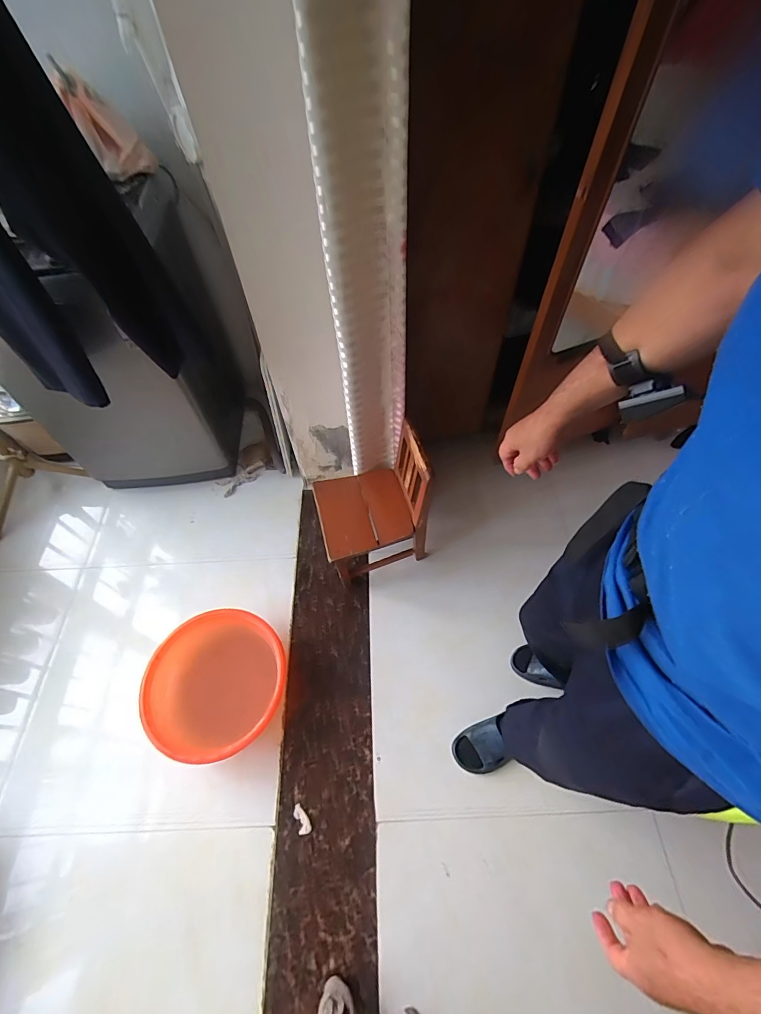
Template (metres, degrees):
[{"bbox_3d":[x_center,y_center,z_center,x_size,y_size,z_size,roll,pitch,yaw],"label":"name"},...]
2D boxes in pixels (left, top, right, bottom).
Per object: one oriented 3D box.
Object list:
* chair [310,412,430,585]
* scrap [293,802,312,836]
[{"bbox_3d":[-0.033,-0.007,1.356,0.327,0.452,0.286,-14,58,-7],"label":"chair"},{"bbox_3d":[-0.212,0.845,1.158,0.038,0.004,0.073,-21,60,-11],"label":"scrap"}]

